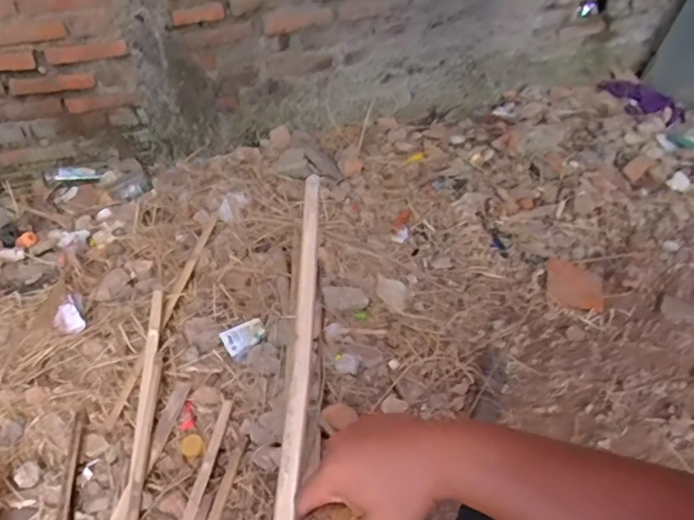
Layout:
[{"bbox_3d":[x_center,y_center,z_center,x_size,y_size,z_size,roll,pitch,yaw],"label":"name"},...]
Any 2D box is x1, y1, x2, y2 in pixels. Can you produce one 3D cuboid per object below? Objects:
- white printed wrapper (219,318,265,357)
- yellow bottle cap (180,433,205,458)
[{"bbox_3d":[-0.211,0.157,1.115,0.086,0.016,0.059,-24,47,-24],"label":"white printed wrapper"},{"bbox_3d":[-0.273,0.330,0.955,0.045,0.008,0.037,34,52,31],"label":"yellow bottle cap"}]

